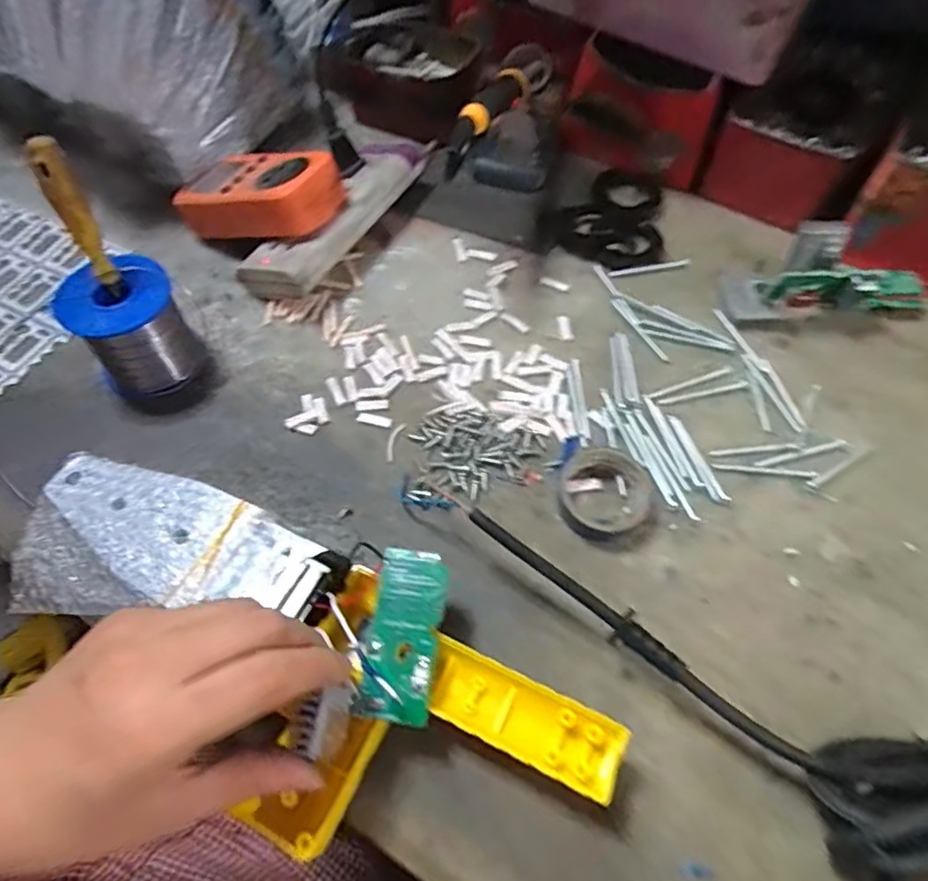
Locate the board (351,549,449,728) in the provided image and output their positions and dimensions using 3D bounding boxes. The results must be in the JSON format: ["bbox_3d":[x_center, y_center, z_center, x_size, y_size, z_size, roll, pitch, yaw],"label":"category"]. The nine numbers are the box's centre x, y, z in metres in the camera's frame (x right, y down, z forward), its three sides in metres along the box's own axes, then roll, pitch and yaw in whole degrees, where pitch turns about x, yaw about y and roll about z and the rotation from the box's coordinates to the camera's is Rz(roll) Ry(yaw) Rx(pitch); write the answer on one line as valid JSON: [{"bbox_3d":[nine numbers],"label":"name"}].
[{"bbox_3d":[-0.029,0.090,0.283,0.035,0.008,0.077,9,59,0],"label":"board"}]

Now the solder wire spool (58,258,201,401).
[{"bbox_3d":[-0.206,-0.070,0.373,0.062,0.070,0.058,-39,67,-22],"label":"solder wire spool"}]

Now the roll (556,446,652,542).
[{"bbox_3d":[0.084,0.029,0.354,0.059,0.015,0.053,-32,64,-19],"label":"roll"}]

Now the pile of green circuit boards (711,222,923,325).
[{"bbox_3d":[0.265,-0.121,0.434,0.145,0.043,0.066,0,58,-1],"label":"pile of green circuit boards"}]

